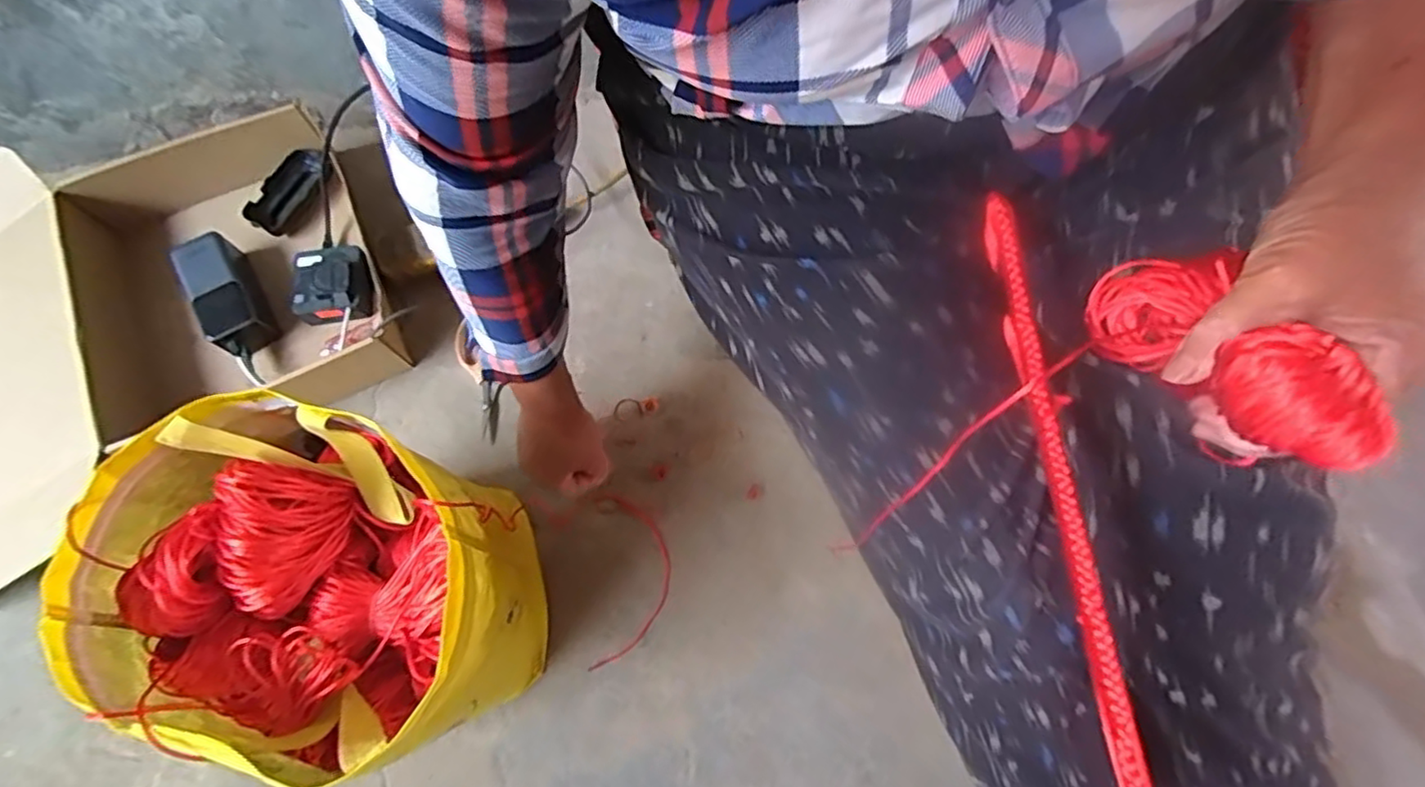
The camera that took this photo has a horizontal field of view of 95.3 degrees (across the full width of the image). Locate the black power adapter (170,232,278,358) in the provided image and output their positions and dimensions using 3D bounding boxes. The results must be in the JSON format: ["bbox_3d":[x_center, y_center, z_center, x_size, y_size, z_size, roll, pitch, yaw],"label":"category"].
[{"bbox_3d":[-0.525,-0.104,0.702,0.055,0.052,0.139,-32,76,-12],"label":"black power adapter"}]

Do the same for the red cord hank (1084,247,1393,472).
[{"bbox_3d":[0.234,-0.027,0.302,0.048,0.141,0.064,6,111,2],"label":"red cord hank"}]

